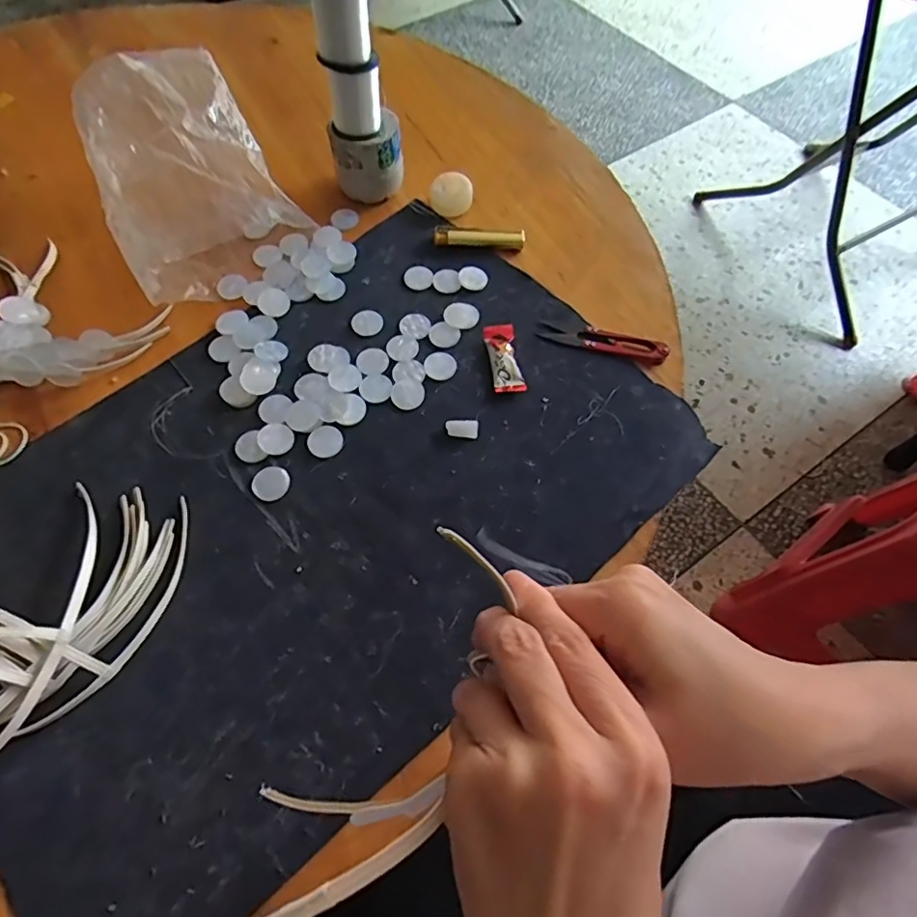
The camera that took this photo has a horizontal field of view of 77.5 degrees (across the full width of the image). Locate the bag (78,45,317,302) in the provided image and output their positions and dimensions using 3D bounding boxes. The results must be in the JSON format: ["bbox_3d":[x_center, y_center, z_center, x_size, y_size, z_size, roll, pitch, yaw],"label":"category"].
[{"bbox_3d":[-0.239,-0.249,0.499,0.143,0.088,0.208,-29,66,-15],"label":"bag"}]

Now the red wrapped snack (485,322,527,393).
[{"bbox_3d":[0.037,-0.080,0.454,0.024,0.012,0.061,-8,62,-5],"label":"red wrapped snack"}]

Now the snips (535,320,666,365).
[{"bbox_3d":[0.119,-0.098,0.470,0.102,0.007,0.026,14,63,7],"label":"snips"}]

